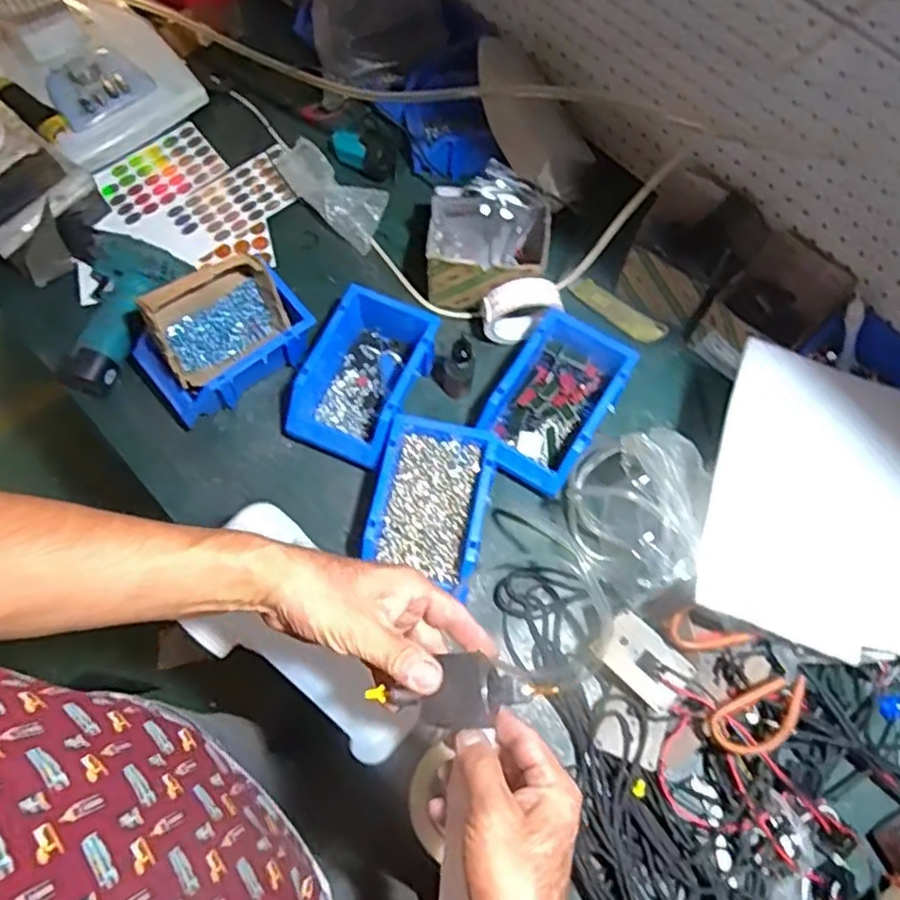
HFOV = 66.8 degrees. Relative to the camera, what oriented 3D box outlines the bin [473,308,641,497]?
[{"bbox_3d":[0.117,-0.055,0.778,0.121,0.062,0.195,33,71,11],"label":"bin"}]

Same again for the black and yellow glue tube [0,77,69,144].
[{"bbox_3d":[-0.563,-0.457,0.912,0.159,0.036,0.045,42,73,14],"label":"black and yellow glue tube"}]

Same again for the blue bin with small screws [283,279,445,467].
[{"bbox_3d":[-0.099,-0.084,0.791,0.123,0.073,0.192,21,70,7],"label":"blue bin with small screws"}]

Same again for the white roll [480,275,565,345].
[{"bbox_3d":[0.084,-0.164,0.810,0.093,0.087,0.038,-2,69,-2],"label":"white roll"}]

